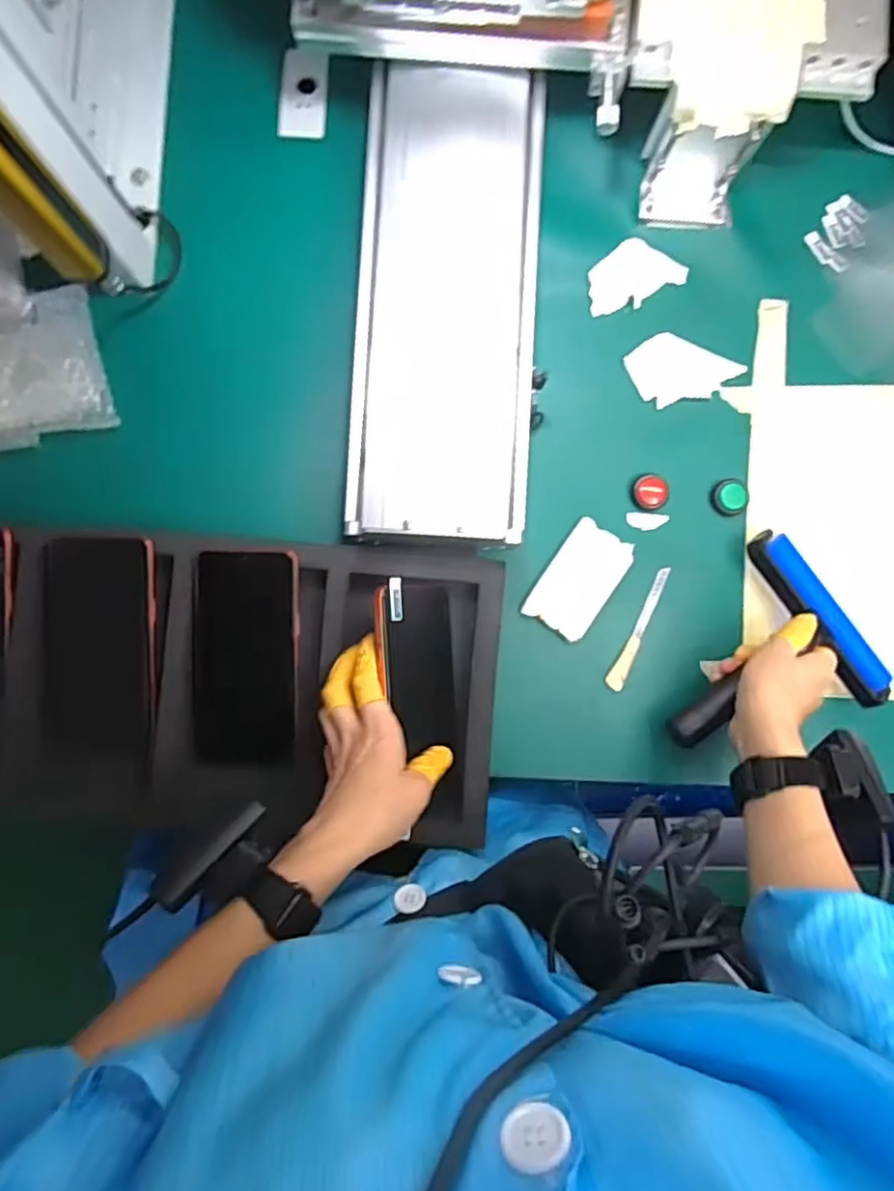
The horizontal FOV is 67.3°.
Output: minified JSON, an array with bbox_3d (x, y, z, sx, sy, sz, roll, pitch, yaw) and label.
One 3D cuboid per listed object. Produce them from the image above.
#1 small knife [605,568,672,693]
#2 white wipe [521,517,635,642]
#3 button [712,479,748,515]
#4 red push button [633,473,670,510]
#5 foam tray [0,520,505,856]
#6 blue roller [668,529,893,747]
[{"bbox_3d":[0.165,0.029,0.571,0.015,0.008,0.112,27,87,-1],"label":"small knife"},{"bbox_3d":[0.113,-0.013,0.566,0.056,0.004,0.094,33,87,-1],"label":"white wipe"},{"bbox_3d":[0.240,-0.084,0.570,0.024,0.014,0.030,-4,88,-2],"label":"button"},{"bbox_3d":[0.175,-0.089,0.570,0.031,0.008,0.029,0,88,-2],"label":"red push button"},{"bbox_3d":[-0.213,0.064,0.506,0.499,0.065,0.219,4,88,-2],"label":"foam tray"},{"bbox_3d":[0.252,0.057,0.537,0.175,0.034,0.159,-36,90,-3],"label":"blue roller"}]

